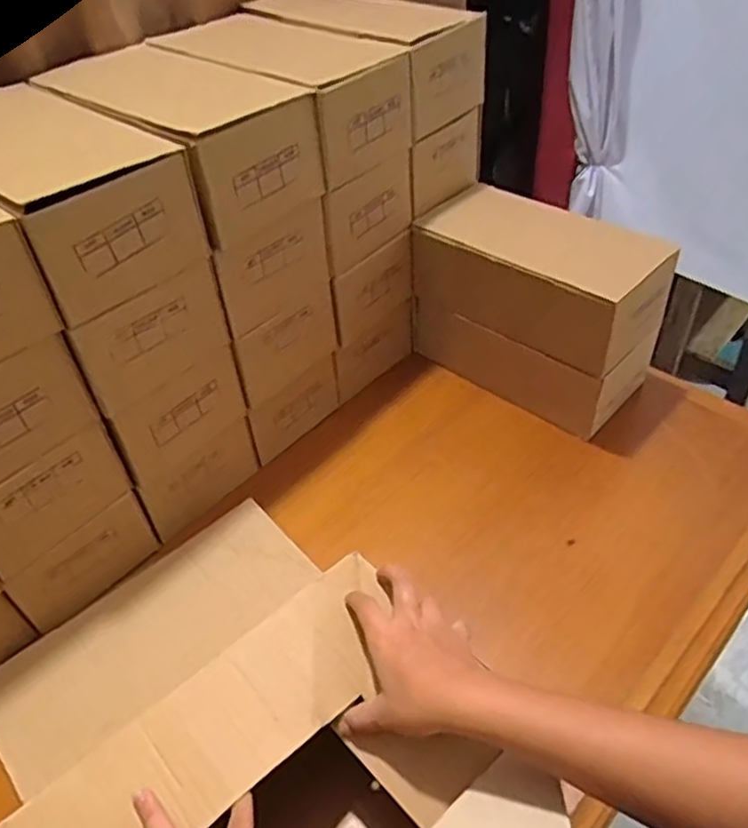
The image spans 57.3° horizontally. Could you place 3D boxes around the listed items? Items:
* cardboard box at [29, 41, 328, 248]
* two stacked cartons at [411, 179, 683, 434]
[{"bbox_3d":[-0.188,-0.272,0.670,0.258,0.107,0.149,31,53,32],"label":"cardboard box"},{"bbox_3d":[0.195,-0.134,0.839,0.282,0.214,0.144,29,52,31],"label":"two stacked cartons"}]

